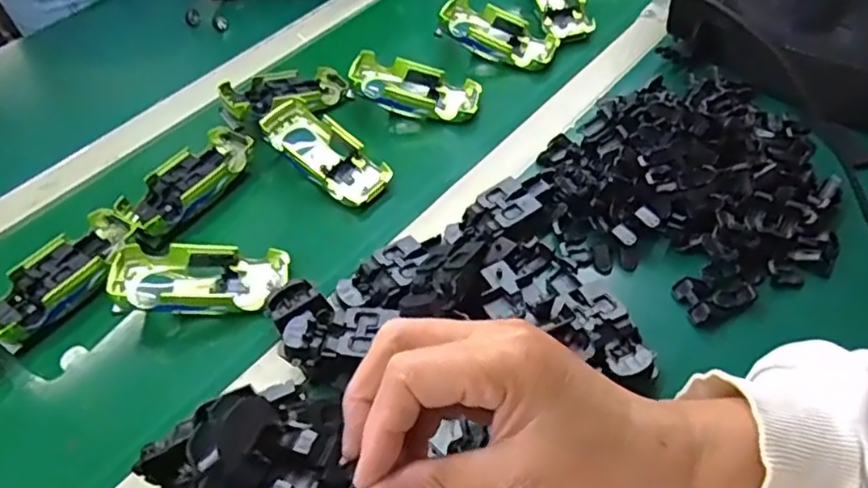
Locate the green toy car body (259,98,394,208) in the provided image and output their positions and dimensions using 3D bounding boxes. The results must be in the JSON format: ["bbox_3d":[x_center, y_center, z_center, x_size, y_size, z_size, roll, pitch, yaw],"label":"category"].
[{"bbox_3d":[-0.102,-0.083,0.595,0.131,0.033,0.054,38,61,17],"label":"green toy car body"}]

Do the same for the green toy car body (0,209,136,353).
[{"bbox_3d":[-0.306,0.029,0.525,0.058,0.034,0.131,26,56,27],"label":"green toy car body"}]

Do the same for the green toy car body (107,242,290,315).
[{"bbox_3d":[-0.187,0.031,0.507,0.131,0.031,0.056,1,46,-10],"label":"green toy car body"}]

